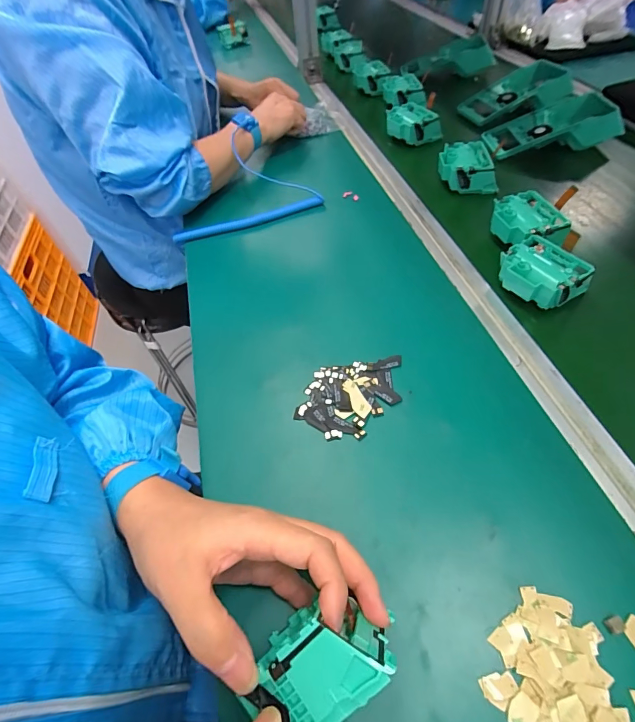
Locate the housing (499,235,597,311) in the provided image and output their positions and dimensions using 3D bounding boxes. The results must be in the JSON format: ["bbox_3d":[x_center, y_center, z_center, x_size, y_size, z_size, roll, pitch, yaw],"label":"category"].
[{"bbox_3d":[0.240,-0.092,0.408,0.067,0.037,0.074,-32,57,-16],"label":"housing"}]

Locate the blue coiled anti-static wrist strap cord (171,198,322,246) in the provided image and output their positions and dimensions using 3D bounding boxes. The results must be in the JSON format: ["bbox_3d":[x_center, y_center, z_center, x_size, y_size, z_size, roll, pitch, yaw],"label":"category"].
[{"bbox_3d":[-0.095,-0.195,0.536,0.213,0.017,0.016,-17,54,-7],"label":"blue coiled anti-static wrist strap cord"}]

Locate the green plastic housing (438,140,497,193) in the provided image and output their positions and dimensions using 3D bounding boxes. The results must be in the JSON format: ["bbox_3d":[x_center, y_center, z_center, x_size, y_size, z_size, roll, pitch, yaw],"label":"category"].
[{"bbox_3d":[0.217,-0.284,0.560,0.086,0.038,0.083,8,55,12],"label":"green plastic housing"}]

